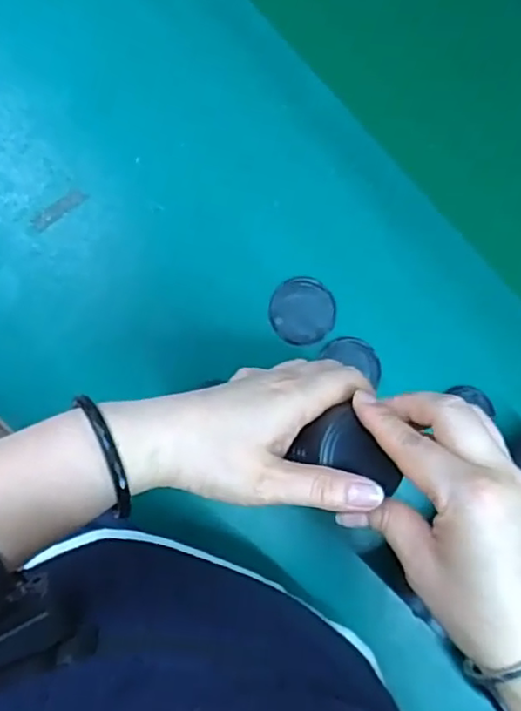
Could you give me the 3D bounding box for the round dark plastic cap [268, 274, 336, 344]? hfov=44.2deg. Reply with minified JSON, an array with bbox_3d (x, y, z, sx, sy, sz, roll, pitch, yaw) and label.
[{"bbox_3d":[0.032,-0.033,0.485,0.049,0.007,0.050,7,92,-6],"label":"round dark plastic cap"}]

